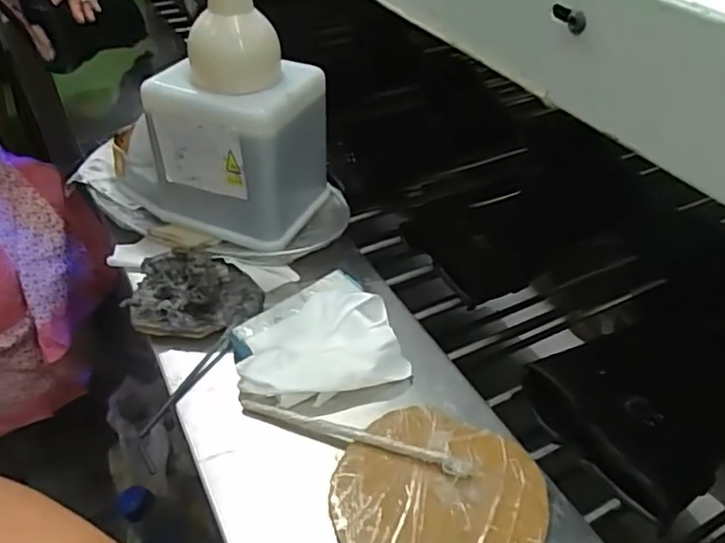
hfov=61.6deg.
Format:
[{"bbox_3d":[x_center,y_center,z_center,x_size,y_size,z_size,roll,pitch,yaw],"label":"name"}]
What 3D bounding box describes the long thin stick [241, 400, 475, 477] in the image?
[{"bbox_3d":[-0.009,0.129,0.485,0.193,0.014,0.016,14,42,14],"label":"long thin stick"}]

